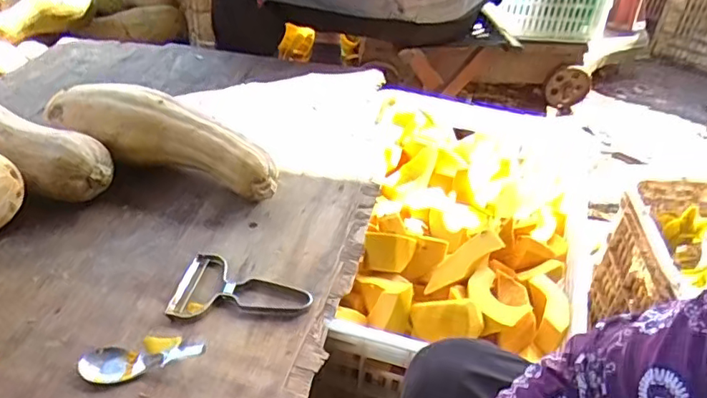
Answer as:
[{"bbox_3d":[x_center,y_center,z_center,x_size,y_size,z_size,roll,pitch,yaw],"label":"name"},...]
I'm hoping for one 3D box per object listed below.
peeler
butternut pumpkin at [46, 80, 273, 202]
[{"bbox_3d":[-0.119,0.095,0.620,0.147,0.009,0.084,4,40,0],"label":"peeler"},{"bbox_3d":[-0.246,-0.078,0.745,0.326,0.096,0.085,13,41,10],"label":"butternut pumpkin"}]

